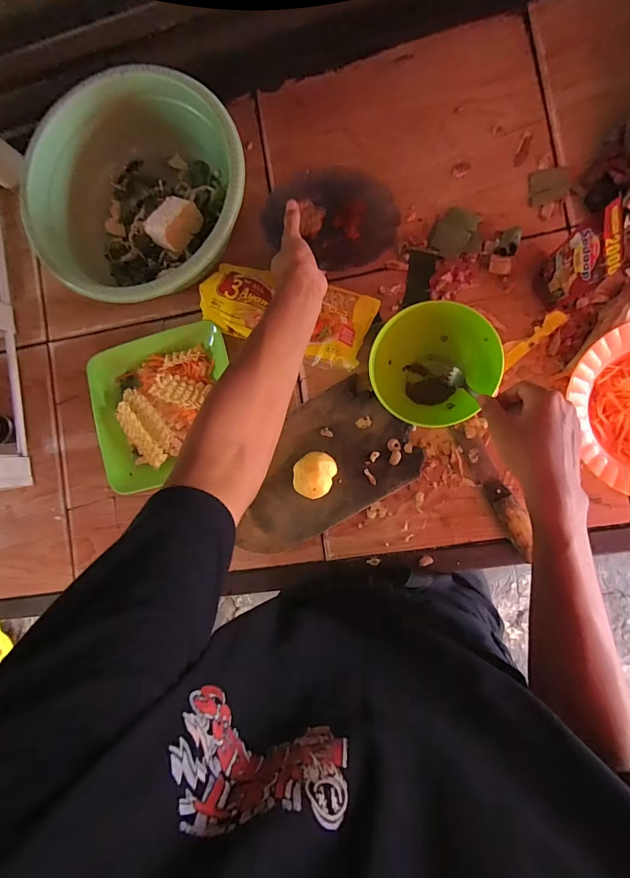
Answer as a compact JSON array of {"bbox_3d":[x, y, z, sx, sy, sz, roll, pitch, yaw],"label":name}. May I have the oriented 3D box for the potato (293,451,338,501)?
[{"bbox_3d":[-0.002,0.048,0.526,0.057,0.044,0.062,0,89,8],"label":"potato"}]

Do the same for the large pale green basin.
[{"bbox_3d":[-0.233,-0.327,0.553,0.295,0.118,0.271,0,89,8],"label":"large pale green basin"}]

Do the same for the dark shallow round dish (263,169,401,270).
[{"bbox_3d":[0.022,-0.316,0.551,0.180,0.048,0.158,-30,82,6],"label":"dark shallow round dish"}]

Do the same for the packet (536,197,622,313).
[{"bbox_3d":[0.318,-0.211,0.471,0.015,0.117,0.080,1,78,-16],"label":"packet"}]

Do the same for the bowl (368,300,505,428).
[{"bbox_3d":[0.149,-0.098,0.500,0.149,0.069,0.156,0,89,8],"label":"bowl"}]

